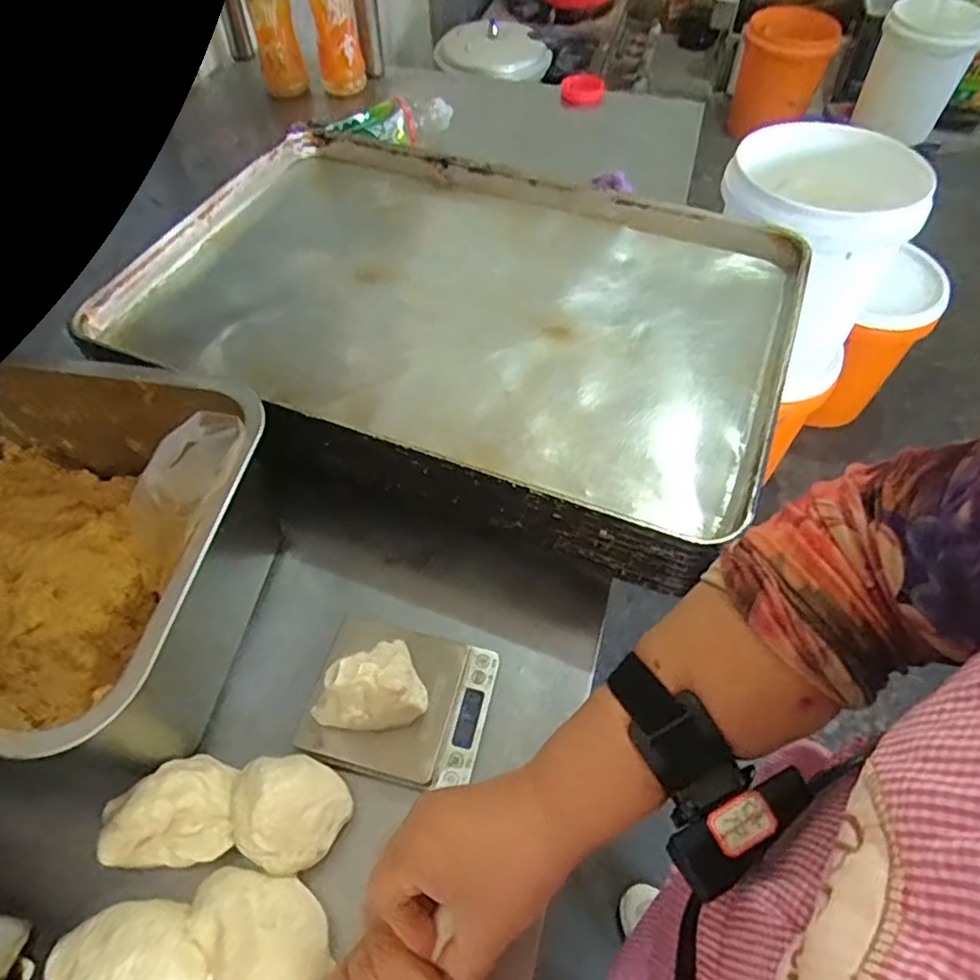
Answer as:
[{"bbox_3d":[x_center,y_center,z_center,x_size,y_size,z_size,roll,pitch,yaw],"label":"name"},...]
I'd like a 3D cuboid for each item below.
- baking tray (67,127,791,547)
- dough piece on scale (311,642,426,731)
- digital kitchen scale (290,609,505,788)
[{"bbox_3d":[-0.033,-0.185,0.635,0.597,0.044,0.385,18,59,13],"label":"baking tray"},{"bbox_3d":[-0.083,0.138,0.449,0.071,0.058,0.056,-22,57,-15],"label":"dough piece on scale"},{"bbox_3d":[-0.063,0.150,0.476,0.122,0.016,0.102,11,55,8],"label":"digital kitchen scale"}]

